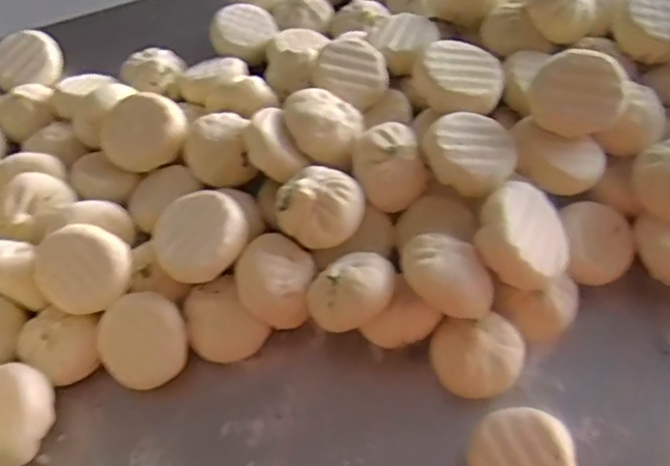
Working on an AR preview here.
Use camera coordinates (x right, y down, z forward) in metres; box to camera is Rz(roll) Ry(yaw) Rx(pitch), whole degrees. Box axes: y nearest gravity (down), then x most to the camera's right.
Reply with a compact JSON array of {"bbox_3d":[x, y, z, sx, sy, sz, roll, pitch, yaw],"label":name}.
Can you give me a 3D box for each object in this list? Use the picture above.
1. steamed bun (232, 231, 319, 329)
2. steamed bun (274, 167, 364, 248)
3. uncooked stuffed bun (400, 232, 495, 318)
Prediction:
[{"bbox_3d":[-0.050,0.038,0.553,0.062,0.045,0.070,8,57,10],"label":"steamed bun"},{"bbox_3d":[-0.012,-0.022,0.550,0.077,0.042,0.065,-13,56,-4],"label":"steamed bun"},{"bbox_3d":[0.090,0.034,0.516,0.080,0.039,0.053,21,60,17],"label":"uncooked stuffed bun"}]

